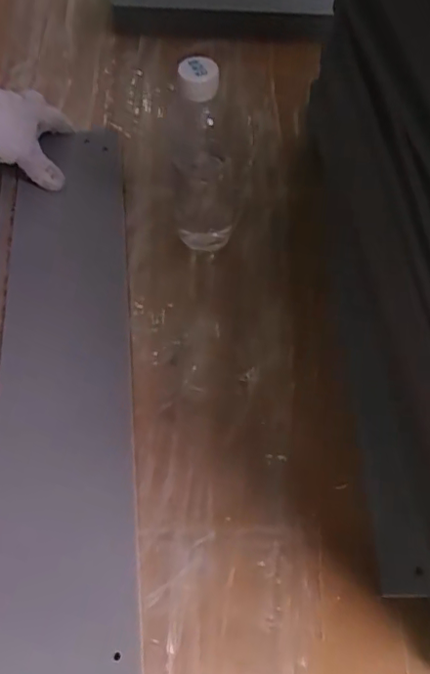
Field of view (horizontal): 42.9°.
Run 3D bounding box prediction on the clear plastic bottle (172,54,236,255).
[{"bbox_3d":[-0.013,-0.152,0.477,0.054,0.184,0.065,-11,60,-7],"label":"clear plastic bottle"}]

